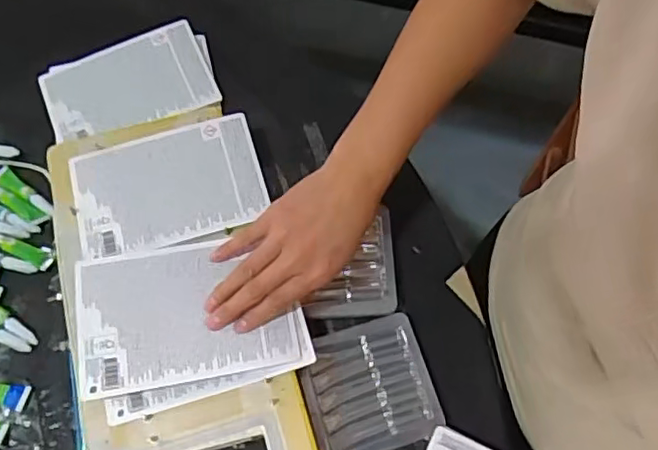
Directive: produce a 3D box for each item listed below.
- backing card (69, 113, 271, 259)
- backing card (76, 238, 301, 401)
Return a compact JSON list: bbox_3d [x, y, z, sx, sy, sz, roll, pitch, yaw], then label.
[{"bbox_3d":[-0.147,-0.038,0.553,0.166,0.006,0.115,-16,68,-5],"label":"backing card"},{"bbox_3d":[-0.117,0.069,0.493,0.168,0.009,0.117,-7,65,-10],"label":"backing card"}]

